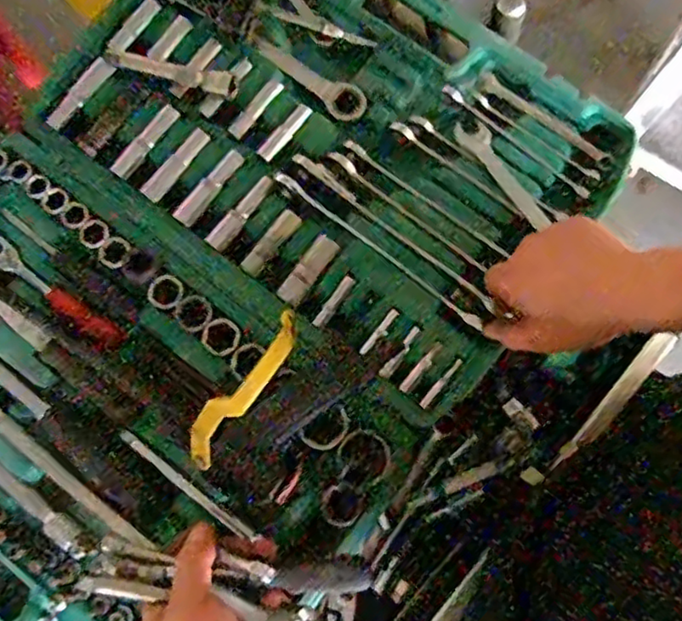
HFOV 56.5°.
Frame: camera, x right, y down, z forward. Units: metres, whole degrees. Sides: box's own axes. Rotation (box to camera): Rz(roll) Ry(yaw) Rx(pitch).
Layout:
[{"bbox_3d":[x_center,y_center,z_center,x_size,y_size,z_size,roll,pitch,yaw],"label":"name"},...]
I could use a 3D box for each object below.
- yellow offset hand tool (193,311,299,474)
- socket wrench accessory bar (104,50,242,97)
[{"bbox_3d":[-0.076,0.059,0.488,0.028,0.009,0.127,33,79,7],"label":"yellow offset hand tool"},{"bbox_3d":[-0.142,-0.201,0.536,0.113,0.017,0.024,15,77,3],"label":"socket wrench accessory bar"}]

